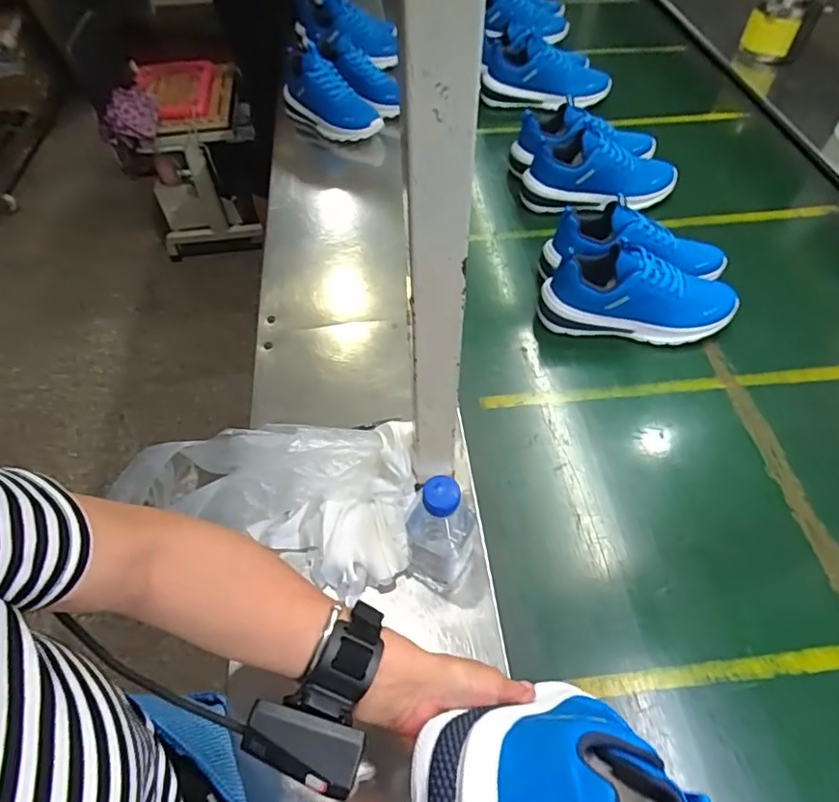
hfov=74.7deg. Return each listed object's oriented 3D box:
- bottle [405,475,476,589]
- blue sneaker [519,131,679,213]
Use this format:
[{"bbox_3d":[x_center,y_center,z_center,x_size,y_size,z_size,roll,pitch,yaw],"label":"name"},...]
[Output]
[{"bbox_3d":[0.021,0.129,0.528,0.061,0.177,0.062,7,53,7],"label":"bottle"},{"bbox_3d":[0.319,-0.380,0.935,0.261,0.103,0.096,-5,52,-2],"label":"blue sneaker"}]

